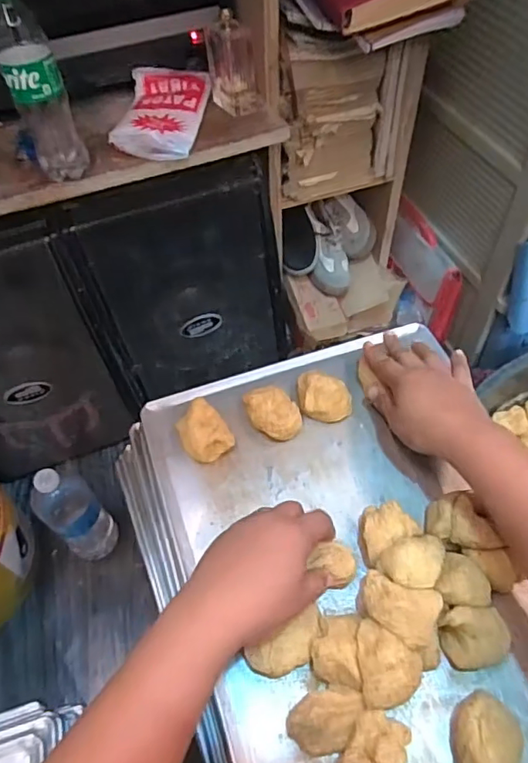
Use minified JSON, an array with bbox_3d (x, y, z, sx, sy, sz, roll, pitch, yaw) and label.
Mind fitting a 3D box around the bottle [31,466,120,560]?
[{"bbox_3d":[-0.287,0.202,0.800,0.076,0.250,0.078,32,63,26],"label":"bottle"}]

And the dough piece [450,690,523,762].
[{"bbox_3d":[0.155,0.251,0.362,0.044,0.031,0.058,14,56,16],"label":"dough piece"}]

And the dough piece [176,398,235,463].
[{"bbox_3d":[-0.059,0.047,0.505,0.044,0.022,0.055,-31,56,-17],"label":"dough piece"}]

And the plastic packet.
[{"bbox_3d":[-0.127,-0.343,0.661,0.098,0.025,0.186,0,53,6],"label":"plastic packet"}]

